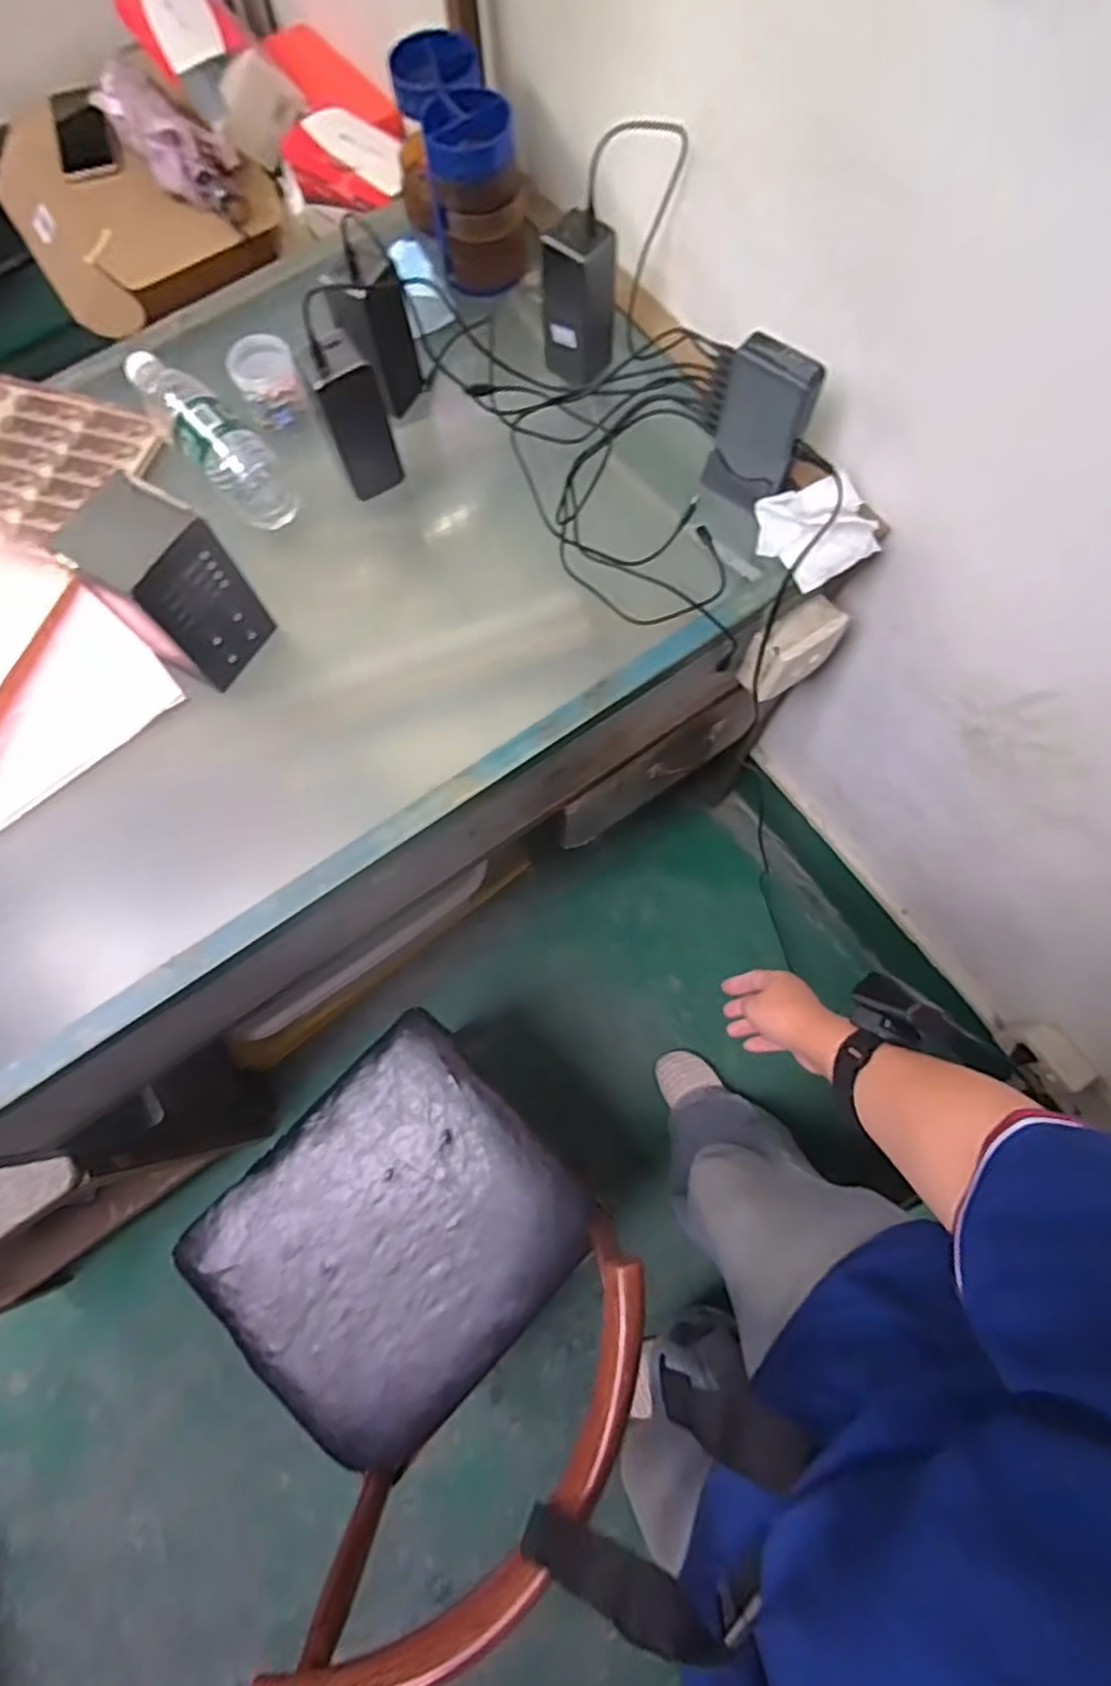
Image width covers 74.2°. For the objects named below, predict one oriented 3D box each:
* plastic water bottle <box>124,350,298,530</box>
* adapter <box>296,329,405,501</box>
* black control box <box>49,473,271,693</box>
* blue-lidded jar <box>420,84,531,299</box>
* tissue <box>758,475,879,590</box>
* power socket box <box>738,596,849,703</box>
[{"bbox_3d":[-0.336,-0.394,0.706,0.059,0.055,0.229,-43,76,-10],"label":"plastic water bottle"},{"bbox_3d":[-0.178,-0.379,0.656,0.055,0.127,0.048,-20,73,-4],"label":"adapter"},{"bbox_3d":[-0.313,-0.207,0.601,0.084,0.139,0.092,33,77,11],"label":"black control box"},{"bbox_3d":[-0.076,-0.636,0.735,0.086,0.143,0.096,-6,73,0],"label":"blue-lidded jar"},{"bbox_3d":[0.242,-0.286,0.669,0.088,0.045,0.091,-20,73,-4],"label":"tissue"},{"bbox_3d":[0.249,-0.199,0.758,0.087,0.091,0.049,-28,74,-6],"label":"power socket box"}]

